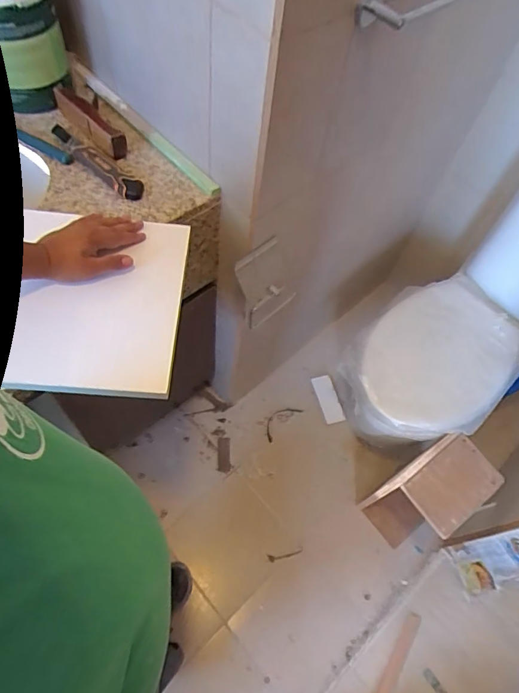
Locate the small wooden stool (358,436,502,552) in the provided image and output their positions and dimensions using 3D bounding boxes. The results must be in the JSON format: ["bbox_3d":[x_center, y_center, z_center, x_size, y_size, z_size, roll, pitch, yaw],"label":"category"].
[{"bbox_3d":[0.467,0.424,1.271,0.226,0.387,0.173,-31,68,-22],"label":"small wooden stool"}]

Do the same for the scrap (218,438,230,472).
[{"bbox_3d":[-0.119,0.361,1.483,0.040,0.015,0.108,1,60,-6],"label":"scrap"}]

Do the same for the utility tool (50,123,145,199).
[{"bbox_3d":[-0.312,-0.348,0.837,0.240,0.028,0.042,35,62,13],"label":"utility tool"}]

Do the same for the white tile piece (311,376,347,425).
[{"bbox_3d":[0.243,0.188,1.594,0.067,0.014,0.177,-23,64,9],"label":"white tile piece"}]

